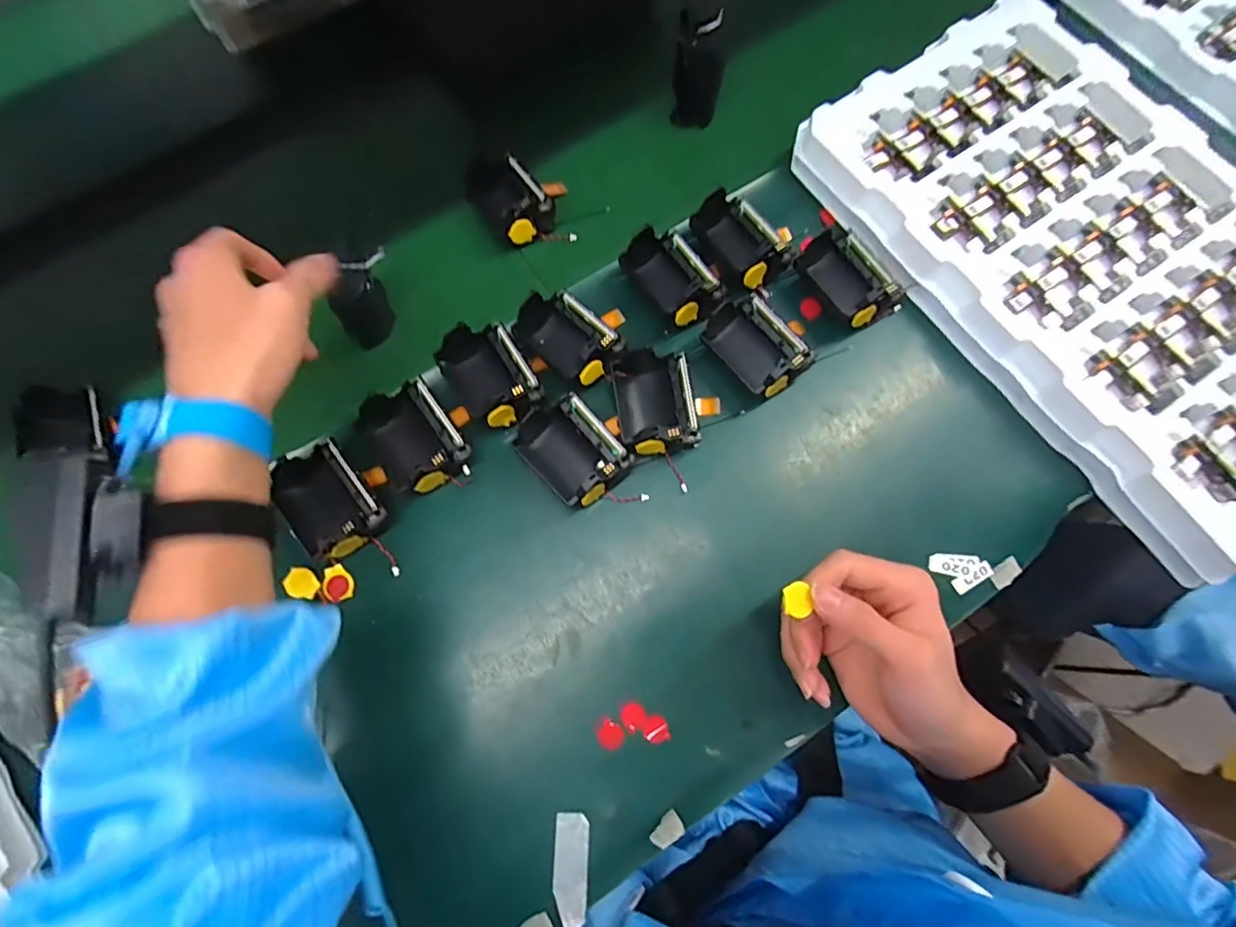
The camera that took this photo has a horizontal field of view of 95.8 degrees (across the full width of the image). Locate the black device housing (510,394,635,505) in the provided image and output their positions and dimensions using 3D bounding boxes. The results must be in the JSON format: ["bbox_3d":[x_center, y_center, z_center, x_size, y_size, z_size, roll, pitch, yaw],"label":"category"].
[{"bbox_3d":[-0.033,-0.011,0.388,0.057,0.040,0.078,-40,77,-9],"label":"black device housing"}]

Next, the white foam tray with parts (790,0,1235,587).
[{"bbox_3d":[0.359,-0.159,0.427,0.257,0.046,0.428,-34,77,-8],"label":"white foam tray with parts"}]

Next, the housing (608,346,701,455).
[{"bbox_3d":[0.026,-0.045,0.397,0.055,0.039,0.078,-9,75,-1],"label":"housing"}]

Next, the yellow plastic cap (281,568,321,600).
[{"bbox_3d":[-0.218,0.082,0.384,0.023,0.005,0.018,17,76,6],"label":"yellow plastic cap"}]

